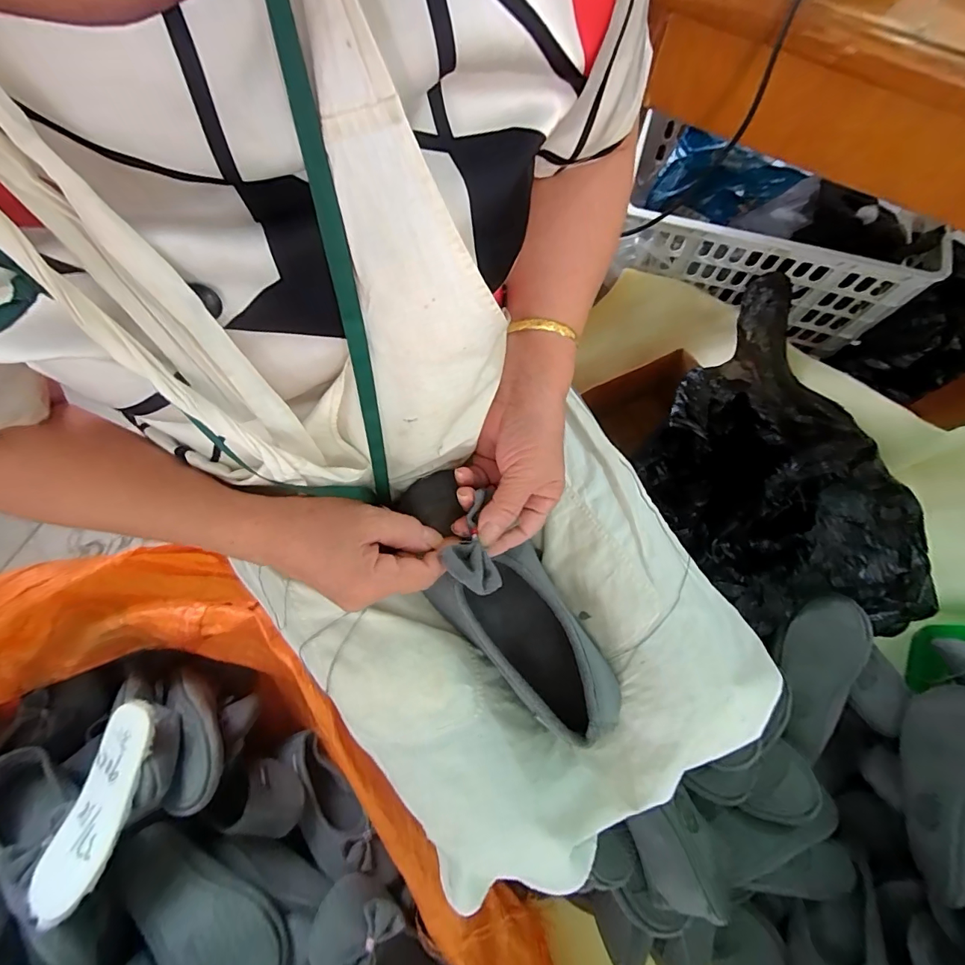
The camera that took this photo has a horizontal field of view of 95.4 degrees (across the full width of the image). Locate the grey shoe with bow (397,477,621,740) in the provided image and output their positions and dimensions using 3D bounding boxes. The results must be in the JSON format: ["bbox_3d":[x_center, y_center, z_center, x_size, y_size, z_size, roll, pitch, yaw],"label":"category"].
[{"bbox_3d":[0.010,0.091,0.334,0.071,0.078,0.217,-37,91,-9],"label":"grey shoe with bow"}]

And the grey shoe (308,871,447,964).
[{"bbox_3d":[-0.115,0.581,0.528,0.100,0.109,0.217,-30,106,-7],"label":"grey shoe"}]

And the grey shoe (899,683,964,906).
[{"bbox_3d":[0.566,0.366,0.527,0.060,0.084,0.233,12,75,5],"label":"grey shoe"}]

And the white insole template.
[{"bbox_3d":[-0.434,0.363,0.497,0.074,0.016,0.205,11,71,19],"label":"white insole template"}]

